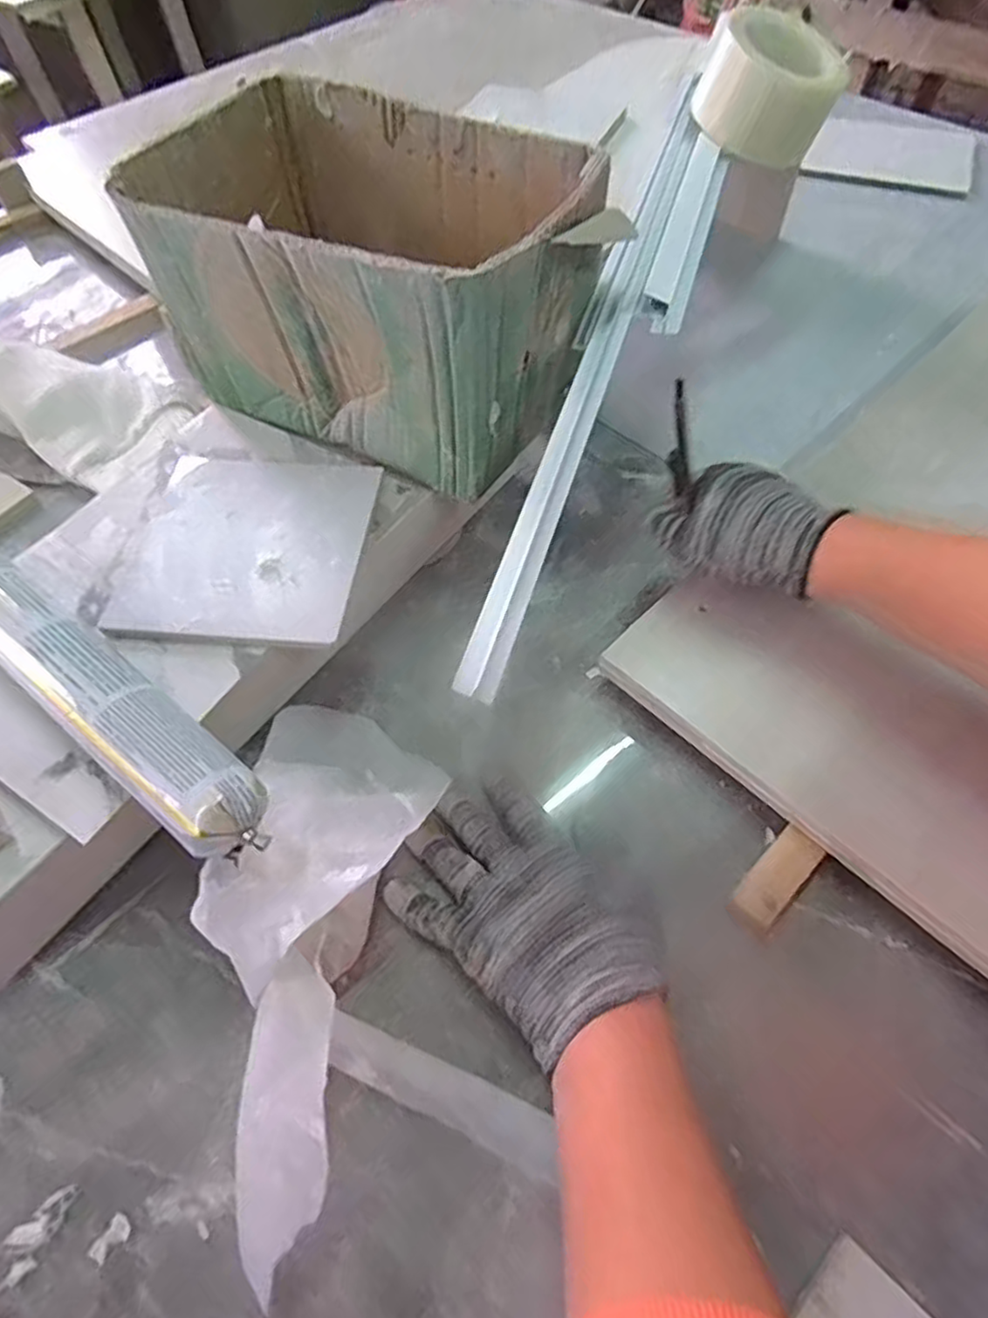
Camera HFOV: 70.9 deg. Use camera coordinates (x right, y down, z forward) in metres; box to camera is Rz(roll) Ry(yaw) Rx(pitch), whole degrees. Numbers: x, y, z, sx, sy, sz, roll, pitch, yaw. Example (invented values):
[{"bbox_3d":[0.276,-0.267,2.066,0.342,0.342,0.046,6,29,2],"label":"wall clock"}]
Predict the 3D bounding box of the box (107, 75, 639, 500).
[{"bbox_3d":[-0.079,-0.259,0.478,0.270,0.153,0.173,24,62,16],"label":"box"}]

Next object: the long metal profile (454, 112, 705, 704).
[{"bbox_3d":[0.072,-0.203,0.441,0.022,0.011,0.538,15,60,11],"label":"long metal profile"}]

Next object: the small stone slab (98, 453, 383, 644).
[{"bbox_3d":[-0.166,-0.080,0.464,0.156,0.015,0.158,4,59,5],"label":"small stone slab"}]

